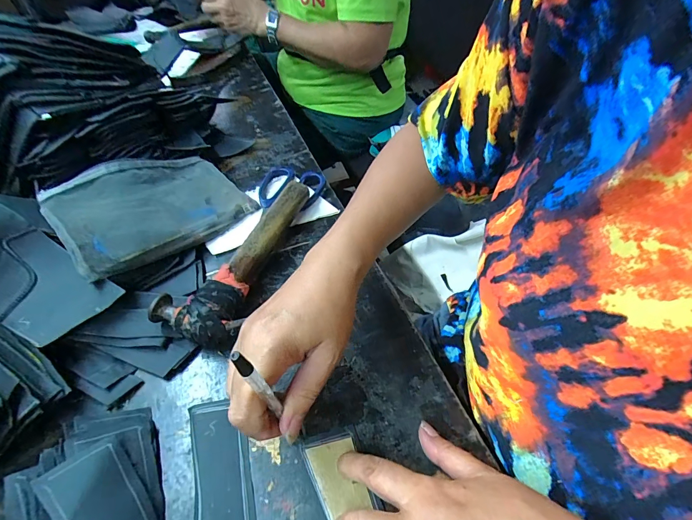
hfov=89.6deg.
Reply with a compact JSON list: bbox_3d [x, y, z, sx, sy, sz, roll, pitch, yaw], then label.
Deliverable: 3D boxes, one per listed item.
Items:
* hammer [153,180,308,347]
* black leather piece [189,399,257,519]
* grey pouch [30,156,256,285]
[{"bbox_3d":[-0.113,-0.008,0.394,0.079,0.043,0.219,14,53,16],"label":"hammer"},{"bbox_3d":[-0.094,0.179,0.259,0.047,0.009,0.149,-16,51,-7],"label":"black leather piece"},{"bbox_3d":[-0.223,-0.067,0.416,0.123,0.022,0.201,50,47,6],"label":"grey pouch"}]

